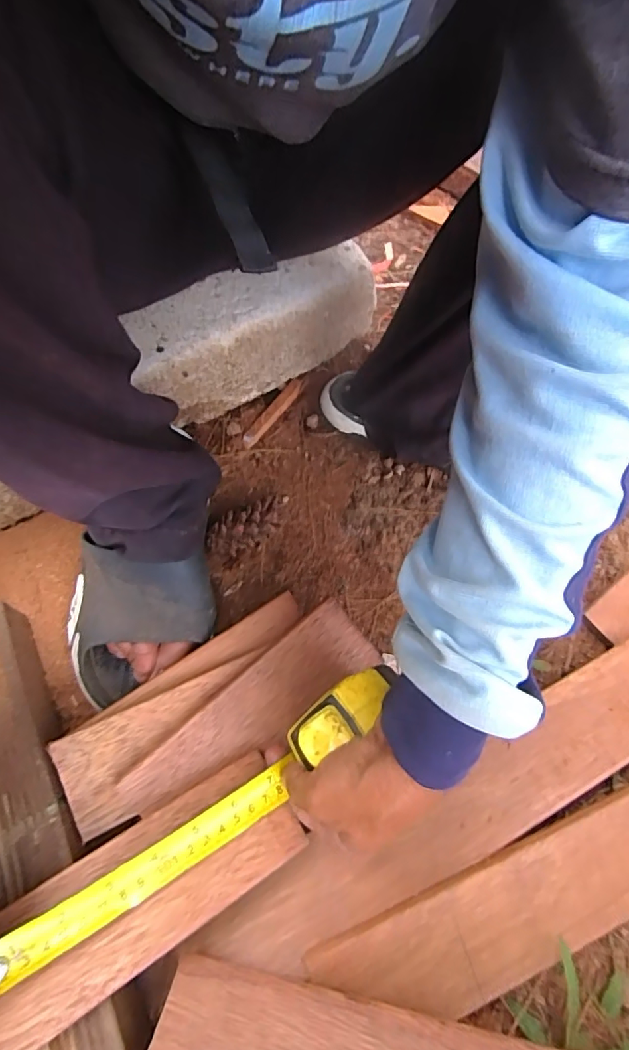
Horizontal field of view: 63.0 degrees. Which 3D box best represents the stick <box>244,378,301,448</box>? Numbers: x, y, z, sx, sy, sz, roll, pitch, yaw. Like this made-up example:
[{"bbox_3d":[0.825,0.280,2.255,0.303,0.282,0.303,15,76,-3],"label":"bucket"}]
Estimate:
[{"bbox_3d":[-0.043,-0.115,0.527,0.014,0.006,0.095,35,67,2],"label":"stick"}]

